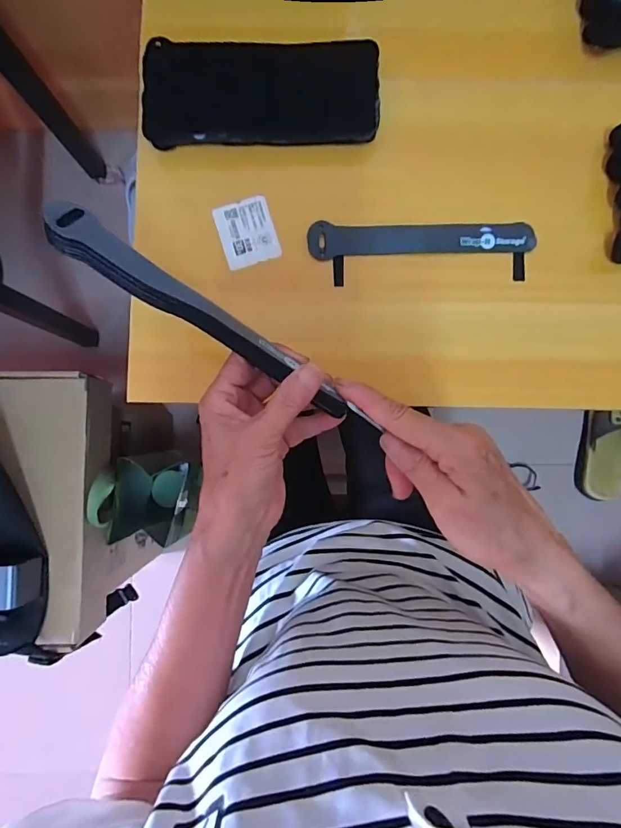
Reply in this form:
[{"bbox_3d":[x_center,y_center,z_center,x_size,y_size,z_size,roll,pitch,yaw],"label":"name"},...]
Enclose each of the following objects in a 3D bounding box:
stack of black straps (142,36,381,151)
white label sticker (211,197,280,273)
[{"bbox_3d":[-0.041,-0.280,0.392,0.205,0.029,0.090,1,88,1],"label":"stack of black straps"},{"bbox_3d":[-0.056,-0.163,0.395,0.049,0.006,0.060,-19,88,0],"label":"white label sticker"}]

